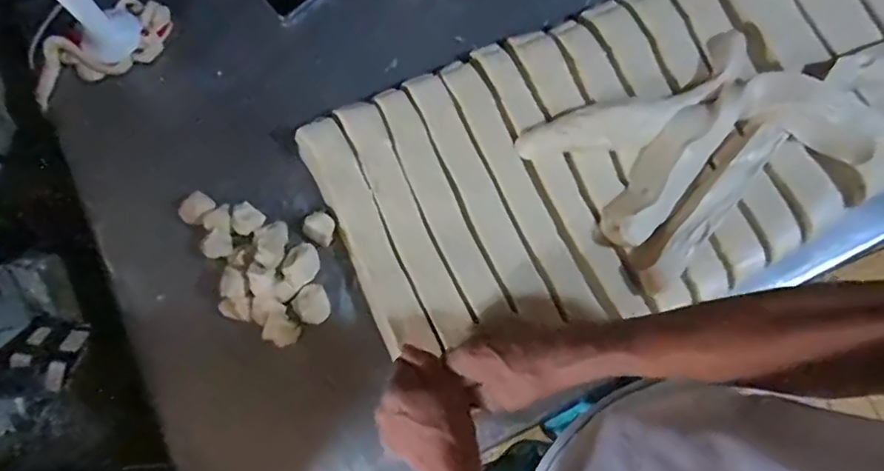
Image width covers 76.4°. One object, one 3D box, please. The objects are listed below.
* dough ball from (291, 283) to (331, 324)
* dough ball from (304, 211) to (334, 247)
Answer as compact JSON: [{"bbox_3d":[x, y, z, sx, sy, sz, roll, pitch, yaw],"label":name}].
[{"bbox_3d":[-0.151,0.081,0.659,0.040,0.018,0.044,0,76,1],"label":"dough ball"},{"bbox_3d":[-0.146,-0.010,0.675,0.034,0.021,0.034,0,76,1],"label":"dough ball"}]

